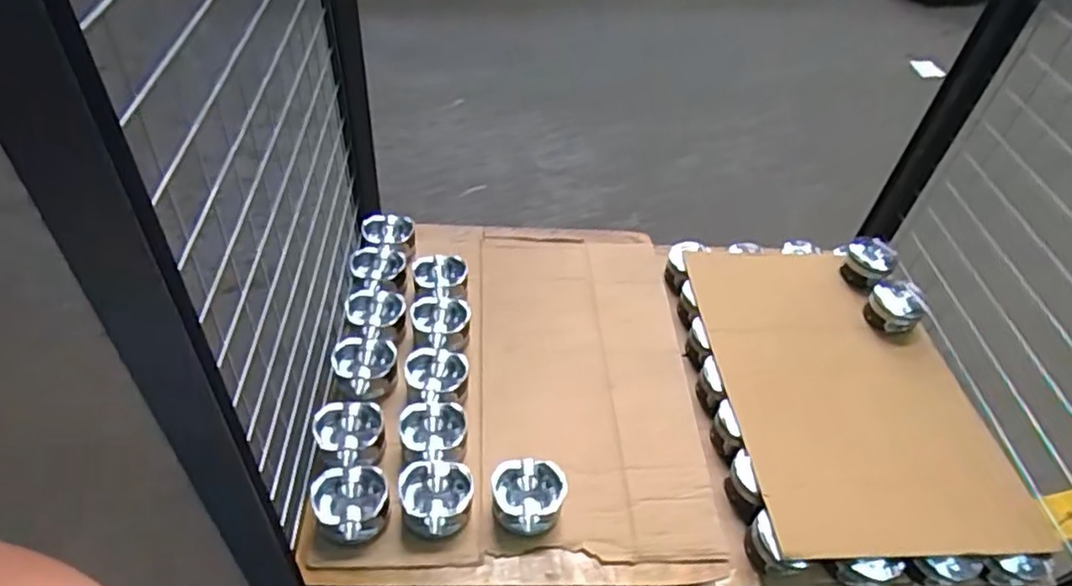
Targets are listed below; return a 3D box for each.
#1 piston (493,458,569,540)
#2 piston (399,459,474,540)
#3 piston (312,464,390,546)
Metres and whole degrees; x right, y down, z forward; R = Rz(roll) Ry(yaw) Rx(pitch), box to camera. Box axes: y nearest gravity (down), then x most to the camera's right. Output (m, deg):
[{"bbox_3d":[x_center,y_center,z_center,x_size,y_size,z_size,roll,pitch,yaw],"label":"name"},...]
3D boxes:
[{"bbox_3d":[-0.009,0.250,0.809,0.086,0.055,0.076,2,46,-4],"label":"piston"},{"bbox_3d":[-0.121,0.250,0.811,0.088,0.047,0.083,1,46,-5],"label":"piston"},{"bbox_3d":[-0.219,0.250,0.796,0.083,0.044,0.080,-4,47,-10],"label":"piston"}]

